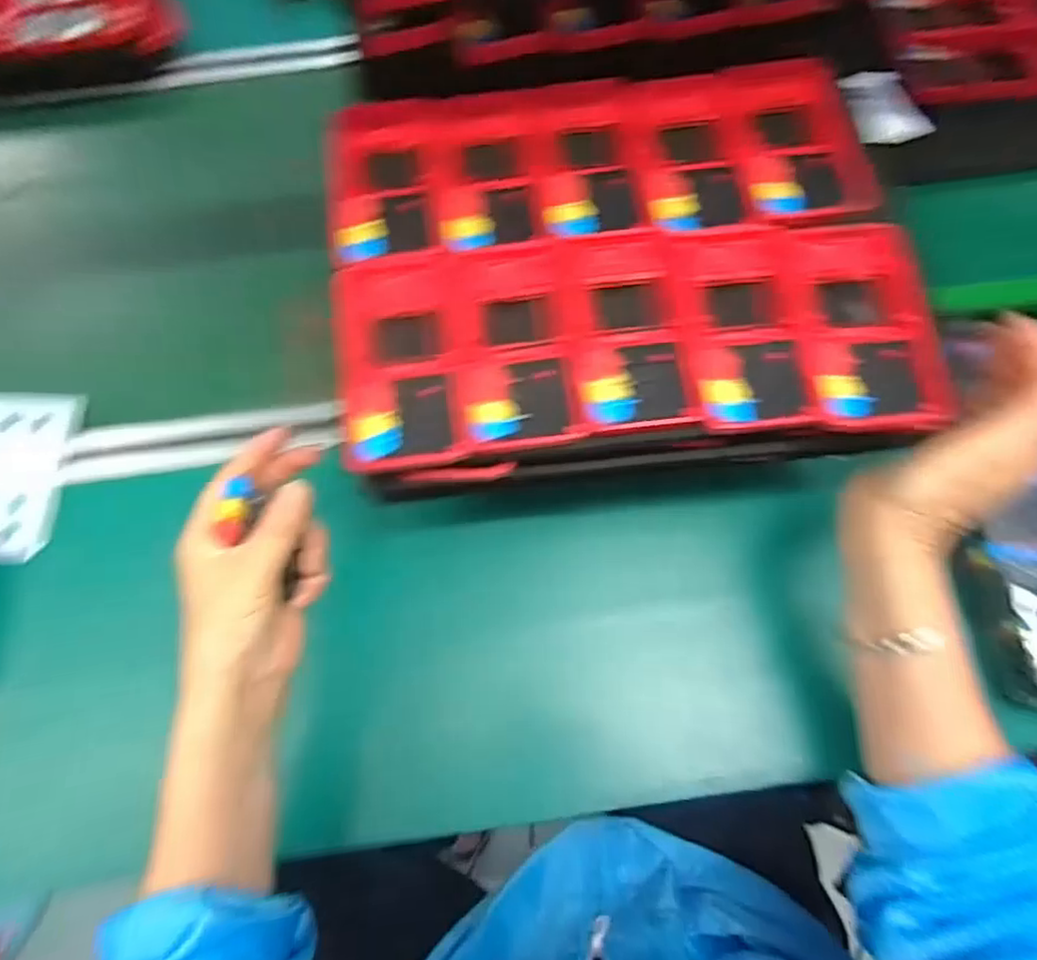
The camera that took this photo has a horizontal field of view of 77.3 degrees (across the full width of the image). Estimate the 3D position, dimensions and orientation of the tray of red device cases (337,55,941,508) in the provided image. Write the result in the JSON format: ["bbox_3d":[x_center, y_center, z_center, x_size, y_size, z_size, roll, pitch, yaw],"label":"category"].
[{"bbox_3d":[0.057,-0.132,0.392,0.325,0.038,0.258,-6,70,-1],"label":"tray of red device cases"}]

